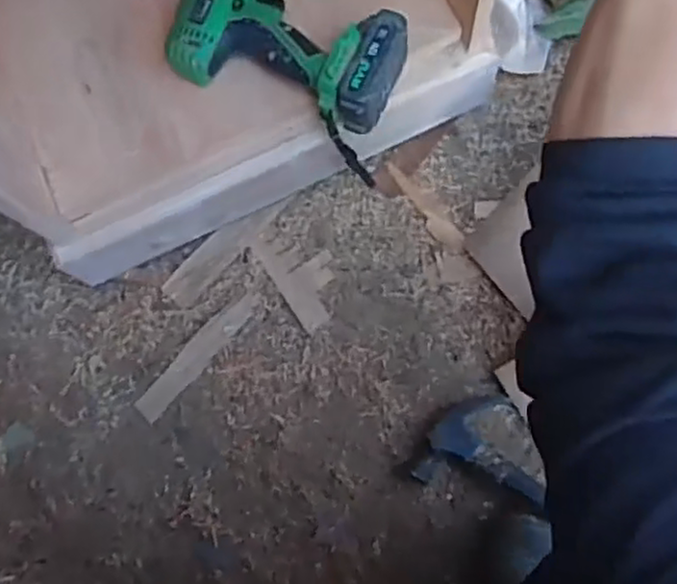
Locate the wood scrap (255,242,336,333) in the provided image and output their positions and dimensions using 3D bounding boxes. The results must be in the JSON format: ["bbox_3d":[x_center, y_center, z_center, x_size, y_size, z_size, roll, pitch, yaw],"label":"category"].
[{"bbox_3d":[-0.036,-0.018,0.759,0.064,0.006,0.111,-33,79,-6],"label":"wood scrap"}]

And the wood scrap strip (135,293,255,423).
[{"bbox_3d":[-0.152,0.067,0.748,0.035,0.013,0.164,41,81,9],"label":"wood scrap strip"}]

